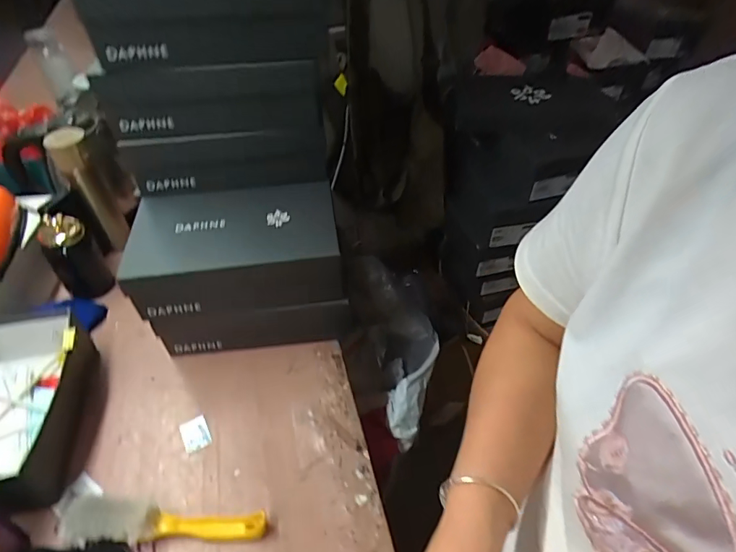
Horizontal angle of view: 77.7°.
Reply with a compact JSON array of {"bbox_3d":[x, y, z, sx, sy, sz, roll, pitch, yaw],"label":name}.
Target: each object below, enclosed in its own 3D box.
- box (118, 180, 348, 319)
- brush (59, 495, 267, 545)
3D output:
[{"bbox_3d":[-0.197,-0.046,0.703,0.296,0.098,0.177,-6,45,-7],"label":"box"},{"bbox_3d":[-0.248,0.297,0.548,0.245,0.050,0.042,8,44,-10],"label":"brush"}]

